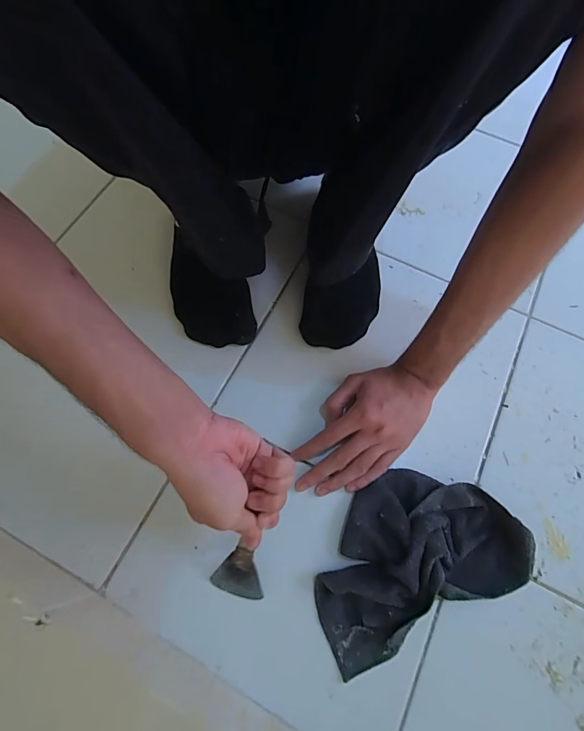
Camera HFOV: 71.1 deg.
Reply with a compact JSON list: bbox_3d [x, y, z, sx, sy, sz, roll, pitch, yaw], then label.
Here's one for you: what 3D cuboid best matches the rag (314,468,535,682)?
[{"bbox_3d":[0.118,0.180,0.396,0.209,0.039,0.140,-20,70,-11],"label":"rag"}]

